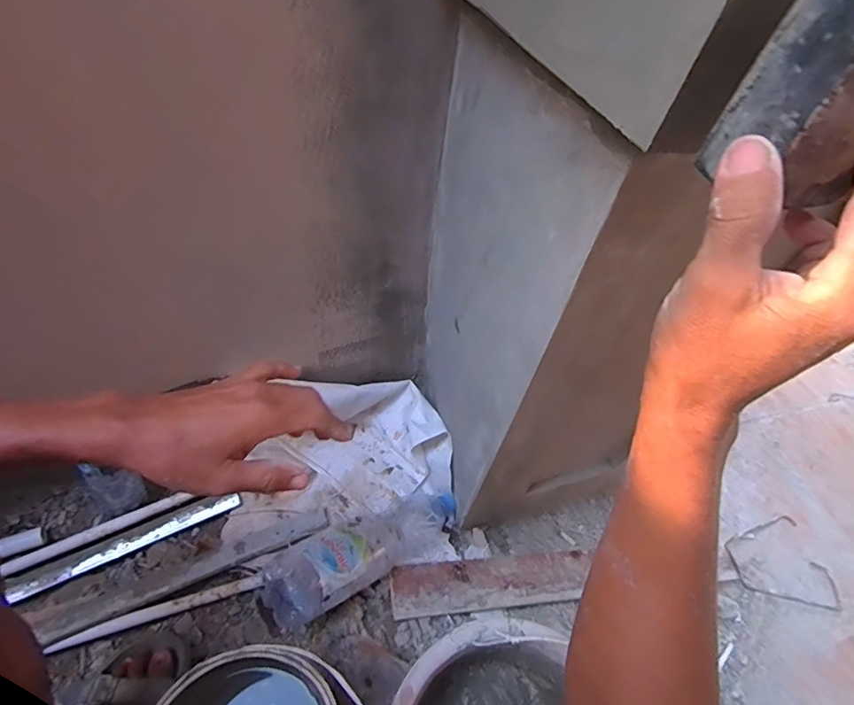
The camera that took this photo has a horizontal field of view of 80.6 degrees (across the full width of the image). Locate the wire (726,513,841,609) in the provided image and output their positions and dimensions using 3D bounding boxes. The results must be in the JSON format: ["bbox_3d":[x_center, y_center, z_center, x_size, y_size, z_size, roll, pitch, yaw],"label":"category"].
[{"bbox_3d":[0.622,0.376,0.885,0.174,0.015,0.162,1,51,-1],"label":"wire"}]

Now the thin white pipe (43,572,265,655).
[{"bbox_3d":[-0.345,0.337,0.656,0.246,0.015,0.015,-12,52,-16],"label":"thin white pipe"}]

